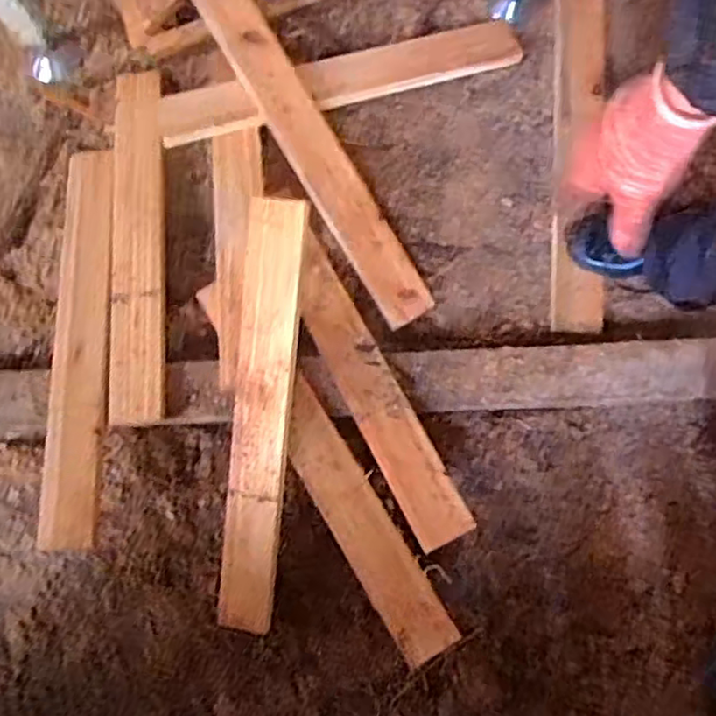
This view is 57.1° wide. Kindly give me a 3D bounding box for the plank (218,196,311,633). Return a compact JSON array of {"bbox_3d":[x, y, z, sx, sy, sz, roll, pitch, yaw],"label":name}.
[{"bbox_3d":[-0.107,0.073,0.741,0.064,0.025,0.484,6,98,1],"label":"plank"}]

